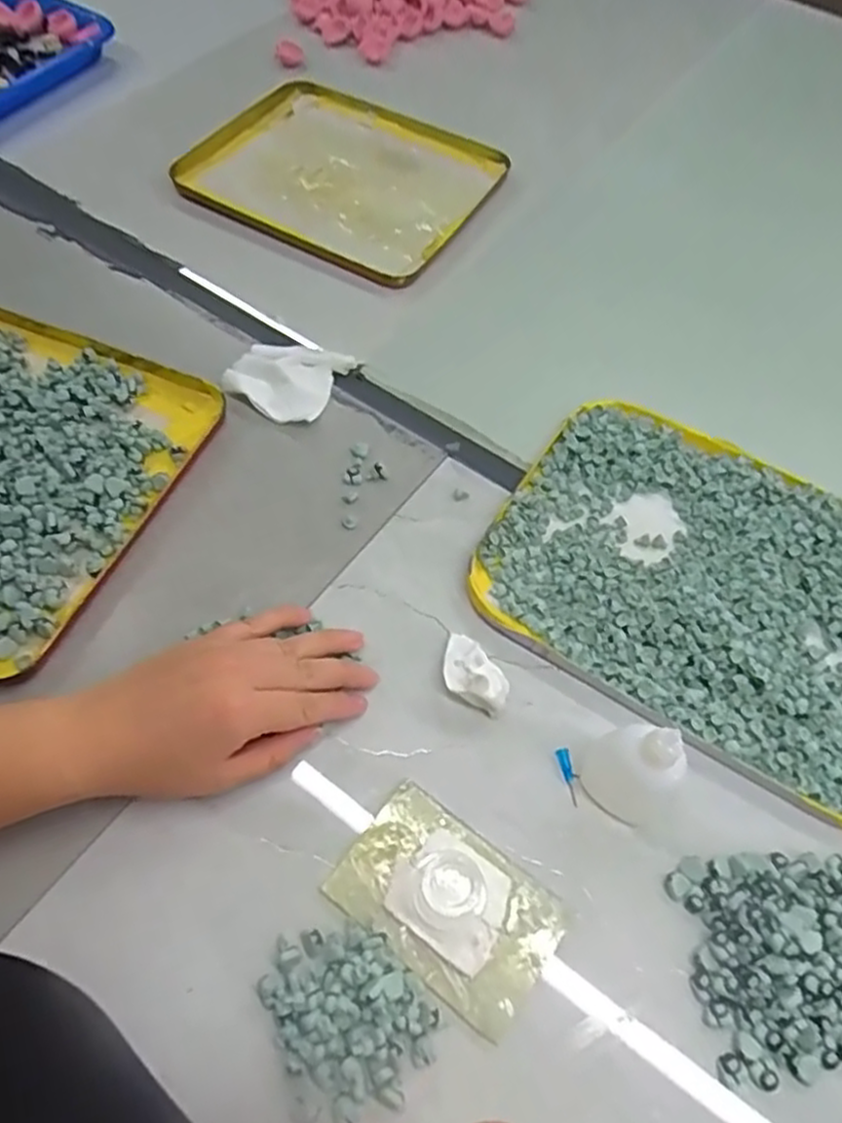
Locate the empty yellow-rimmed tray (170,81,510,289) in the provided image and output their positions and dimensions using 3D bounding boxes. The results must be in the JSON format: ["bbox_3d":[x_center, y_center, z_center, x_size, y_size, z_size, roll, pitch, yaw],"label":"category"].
[{"bbox_3d":[-0.063,-0.353,0.667,0.250,0.026,0.205,28,62,14],"label":"empty yellow-rimmed tray"}]

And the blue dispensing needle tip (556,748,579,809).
[{"bbox_3d":[0.081,0.115,0.397,0.007,0.004,0.030,-12,60,-9],"label":"blue dispensing needle tip"}]

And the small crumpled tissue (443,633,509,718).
[{"bbox_3d":[0.031,0.060,0.415,0.045,0.020,0.035,27,62,13],"label":"small crumpled tissue"}]

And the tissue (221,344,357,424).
[{"bbox_3d":[-0.099,-0.137,0.542,0.077,0.014,0.071,27,62,14],"label":"tissue"}]

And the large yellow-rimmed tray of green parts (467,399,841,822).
[{"bbox_3d":[0.184,0.013,0.452,0.272,0.025,0.197,28,62,14],"label":"large yellow-rimmed tray of green parts"}]

